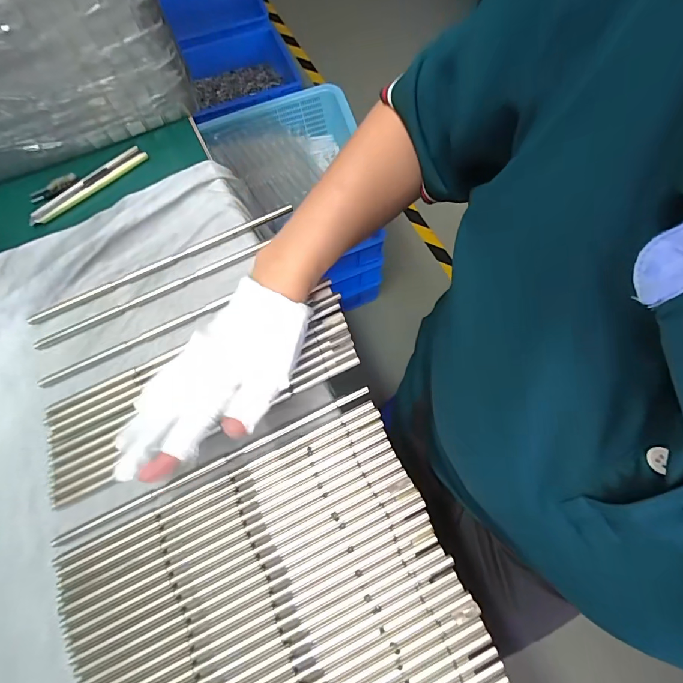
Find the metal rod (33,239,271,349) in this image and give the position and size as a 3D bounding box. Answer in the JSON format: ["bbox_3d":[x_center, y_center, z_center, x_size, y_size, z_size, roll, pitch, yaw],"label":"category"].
[{"bbox_3d":[-0.168,-0.045,0.354,0.214,0.004,0.011,-25,71,-6],"label":"metal rod"}]

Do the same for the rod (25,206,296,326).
[{"bbox_3d":[-0.166,-0.076,0.372,0.258,0.005,0.010,-25,71,-6],"label":"rod"}]

